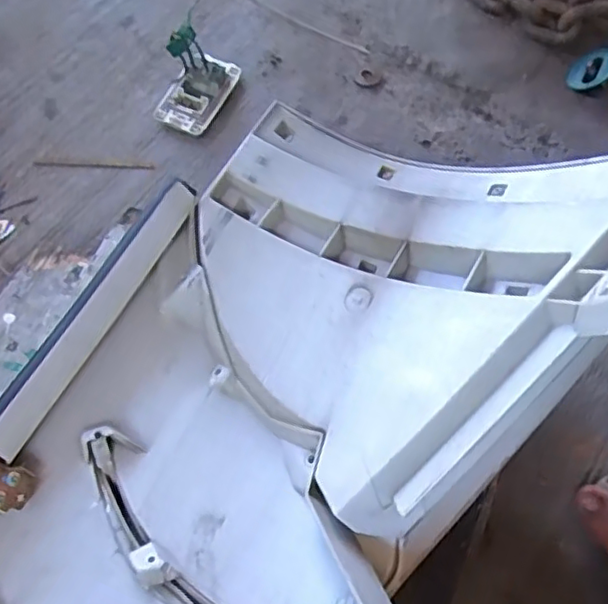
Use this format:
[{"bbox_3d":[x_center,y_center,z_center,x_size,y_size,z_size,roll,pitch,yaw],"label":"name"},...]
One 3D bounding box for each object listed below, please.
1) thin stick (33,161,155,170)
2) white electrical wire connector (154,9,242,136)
[{"bbox_3d":[-0.234,-0.152,0.684,0.131,0.005,0.008,3,64,-1],"label":"thin stick"},{"bbox_3d":[-0.123,-0.258,0.698,0.063,0.072,0.115,25,68,9],"label":"white electrical wire connector"}]

